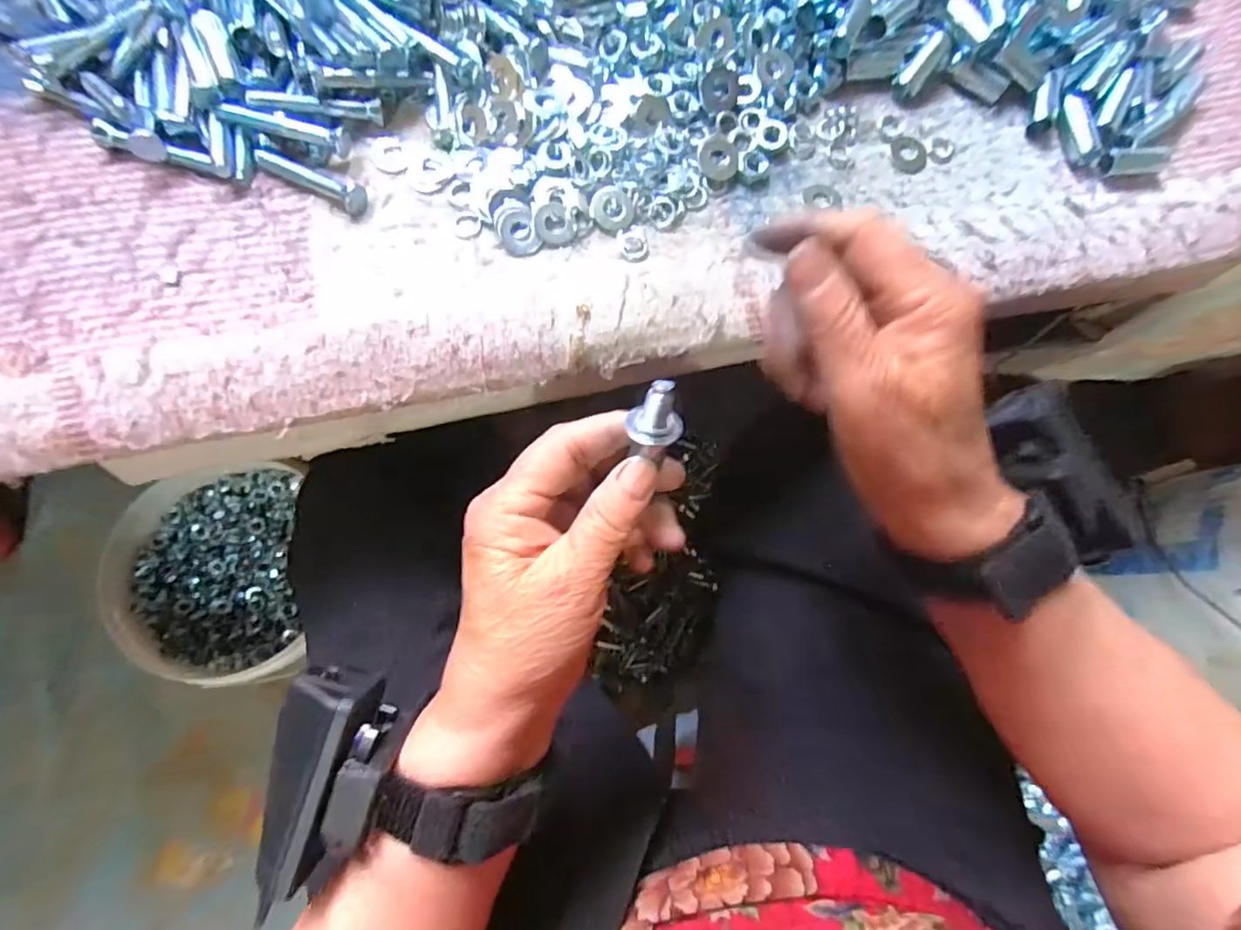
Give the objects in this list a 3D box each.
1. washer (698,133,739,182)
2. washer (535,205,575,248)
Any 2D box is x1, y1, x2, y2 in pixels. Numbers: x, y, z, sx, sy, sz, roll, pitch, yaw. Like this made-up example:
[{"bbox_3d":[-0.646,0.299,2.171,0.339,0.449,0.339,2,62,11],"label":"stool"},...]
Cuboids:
[{"bbox_3d":[0.052,-0.163,0.297,0.021,0.004,0.026,0,79,-7],"label":"washer"},{"bbox_3d":[-0.033,-0.120,0.278,0.019,0.004,0.022,-7,80,-8],"label":"washer"}]

